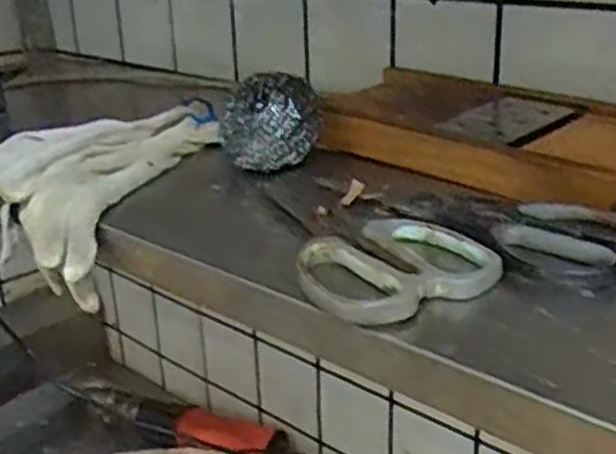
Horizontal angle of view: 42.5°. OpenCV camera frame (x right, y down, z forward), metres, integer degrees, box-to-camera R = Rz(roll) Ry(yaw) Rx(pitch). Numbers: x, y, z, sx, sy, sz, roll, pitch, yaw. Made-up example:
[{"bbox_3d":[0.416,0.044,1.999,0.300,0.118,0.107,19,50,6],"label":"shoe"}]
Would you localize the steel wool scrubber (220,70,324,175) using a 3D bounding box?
[{"bbox_3d":[-0.026,-0.072,0.534,0.057,0.059,0.044,-10,23,-18],"label":"steel wool scrubber"}]

